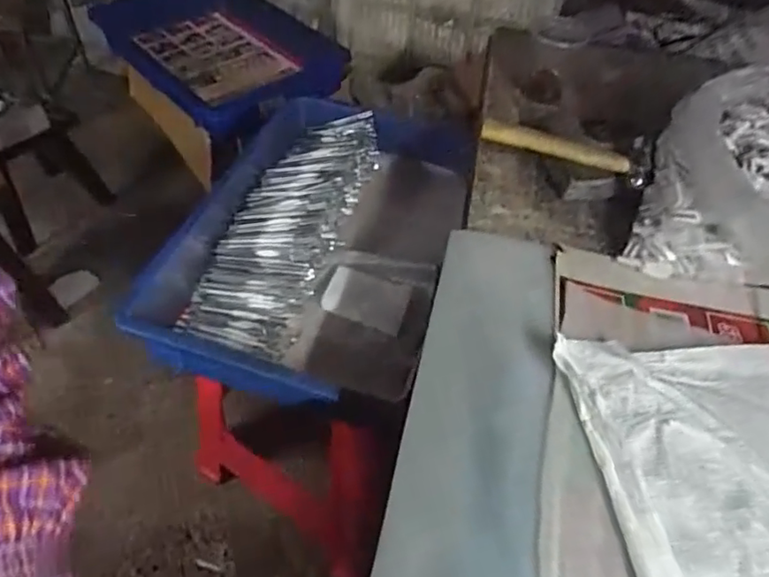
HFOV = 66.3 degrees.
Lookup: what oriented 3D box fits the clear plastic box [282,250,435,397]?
[{"bbox_3d":[-0.021,0.031,0.620,0.127,0.032,0.162,14,48,6],"label":"clear plastic box"}]

